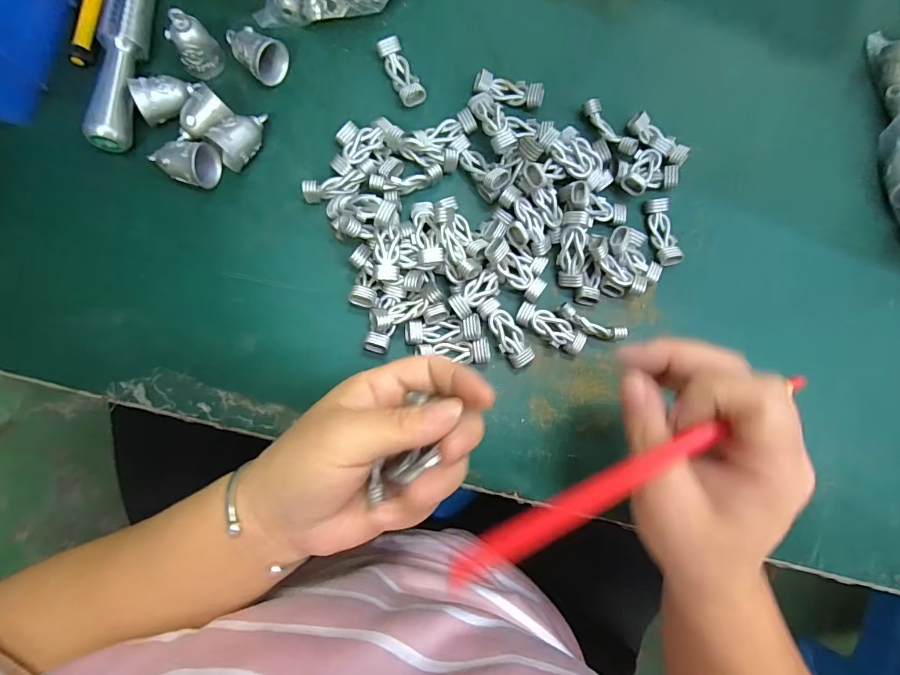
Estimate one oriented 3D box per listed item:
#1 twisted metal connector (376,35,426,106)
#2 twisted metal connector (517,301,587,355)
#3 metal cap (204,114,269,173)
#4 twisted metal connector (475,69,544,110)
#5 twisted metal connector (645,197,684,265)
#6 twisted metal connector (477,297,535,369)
[{"bbox_3d":[-0.031,-0.171,0.281,0.017,0.010,0.044,-25,88,-7],"label":"twisted metal connector"},{"bbox_3d":[0.063,-0.005,0.276,0.046,0.011,0.017,32,83,-2],"label":"twisted metal connector"},{"bbox_3d":[-0.126,-0.121,0.260,0.021,0.024,0.037,24,83,-3],"label":"metal cap"},{"bbox_3d":[0.039,-0.164,0.288,0.045,0.012,0.017,14,84,-4],"label":"twisted metal connector"},{"bbox_3d":[0.142,-0.070,0.290,0.015,0.011,0.045,-9,86,-6],"label":"twisted metal connector"},{"bbox_3d":[0.034,-0.003,0.272,0.017,0.010,0.045,-31,88,-8],"label":"twisted metal connector"}]

